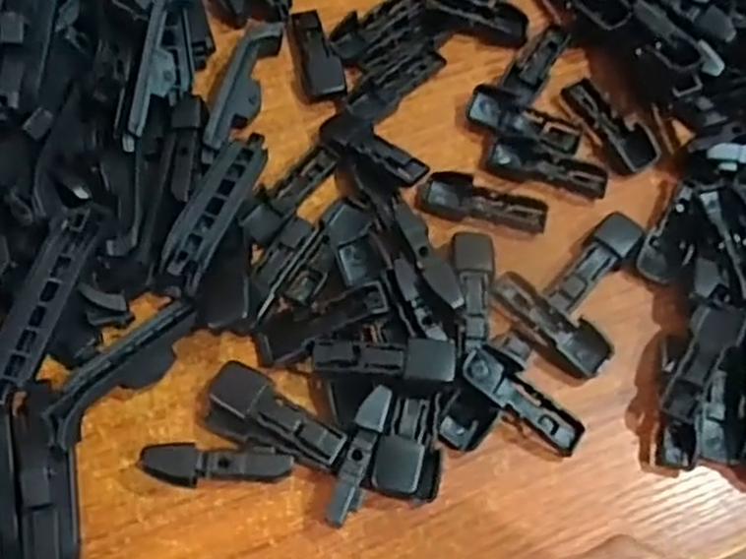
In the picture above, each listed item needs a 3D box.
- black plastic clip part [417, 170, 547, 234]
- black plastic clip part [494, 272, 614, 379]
[{"bbox_3d":[0.046,-0.032,0.315,0.052,0.007,0.018,11,65,2],"label":"black plastic clip part"},{"bbox_3d":[0.069,0.016,0.293,0.019,0.009,0.050,-39,73,-19],"label":"black plastic clip part"}]

